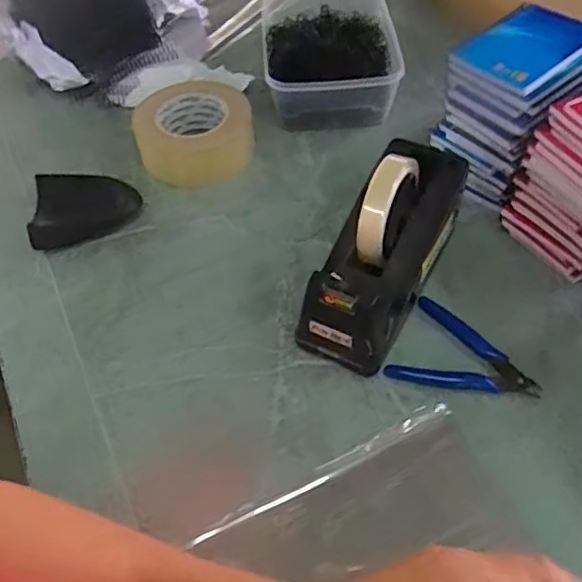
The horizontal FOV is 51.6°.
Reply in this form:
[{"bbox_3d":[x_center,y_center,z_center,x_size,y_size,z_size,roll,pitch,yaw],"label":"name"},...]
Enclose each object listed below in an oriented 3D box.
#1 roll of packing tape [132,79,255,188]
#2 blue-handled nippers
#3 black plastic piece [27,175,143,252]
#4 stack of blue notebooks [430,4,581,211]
[{"bbox_3d":[-0.112,-0.188,0.696,0.133,0.055,0.138,-1,51,1],"label":"roll of packing tape"},{"bbox_3d":[0.148,0.049,0.518,0.120,0.007,0.087,9,54,9],"label":"blue-handled nippers"},{"bbox_3d":[-0.213,-0.092,0.622,0.106,0.029,0.083,-13,53,-7],"label":"black plastic piece"},{"bbox_3d":[0.232,-0.182,0.614,0.132,0.153,0.117,-36,59,-24],"label":"stack of blue notebooks"}]

